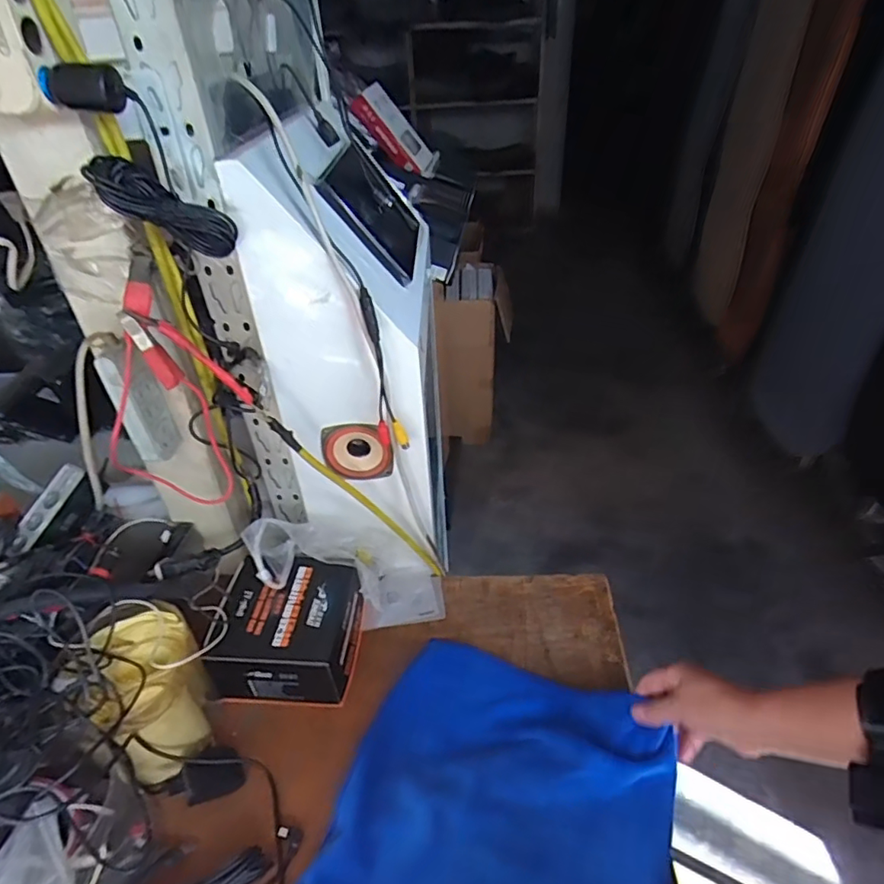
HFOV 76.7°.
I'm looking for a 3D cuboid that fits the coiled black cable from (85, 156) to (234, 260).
[{"bbox_3d":[-0.215,-0.180,0.434,0.106,0.035,0.028,22,20,-38],"label":"coiled black cable"}]

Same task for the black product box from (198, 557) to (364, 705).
[{"bbox_3d":[-0.167,0.206,0.613,0.140,0.086,0.127,1,37,5],"label":"black product box"}]

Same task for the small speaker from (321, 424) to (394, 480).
[{"bbox_3d":[-0.091,0.007,0.611,0.075,0.071,0.023,1,37,6],"label":"small speaker"}]

